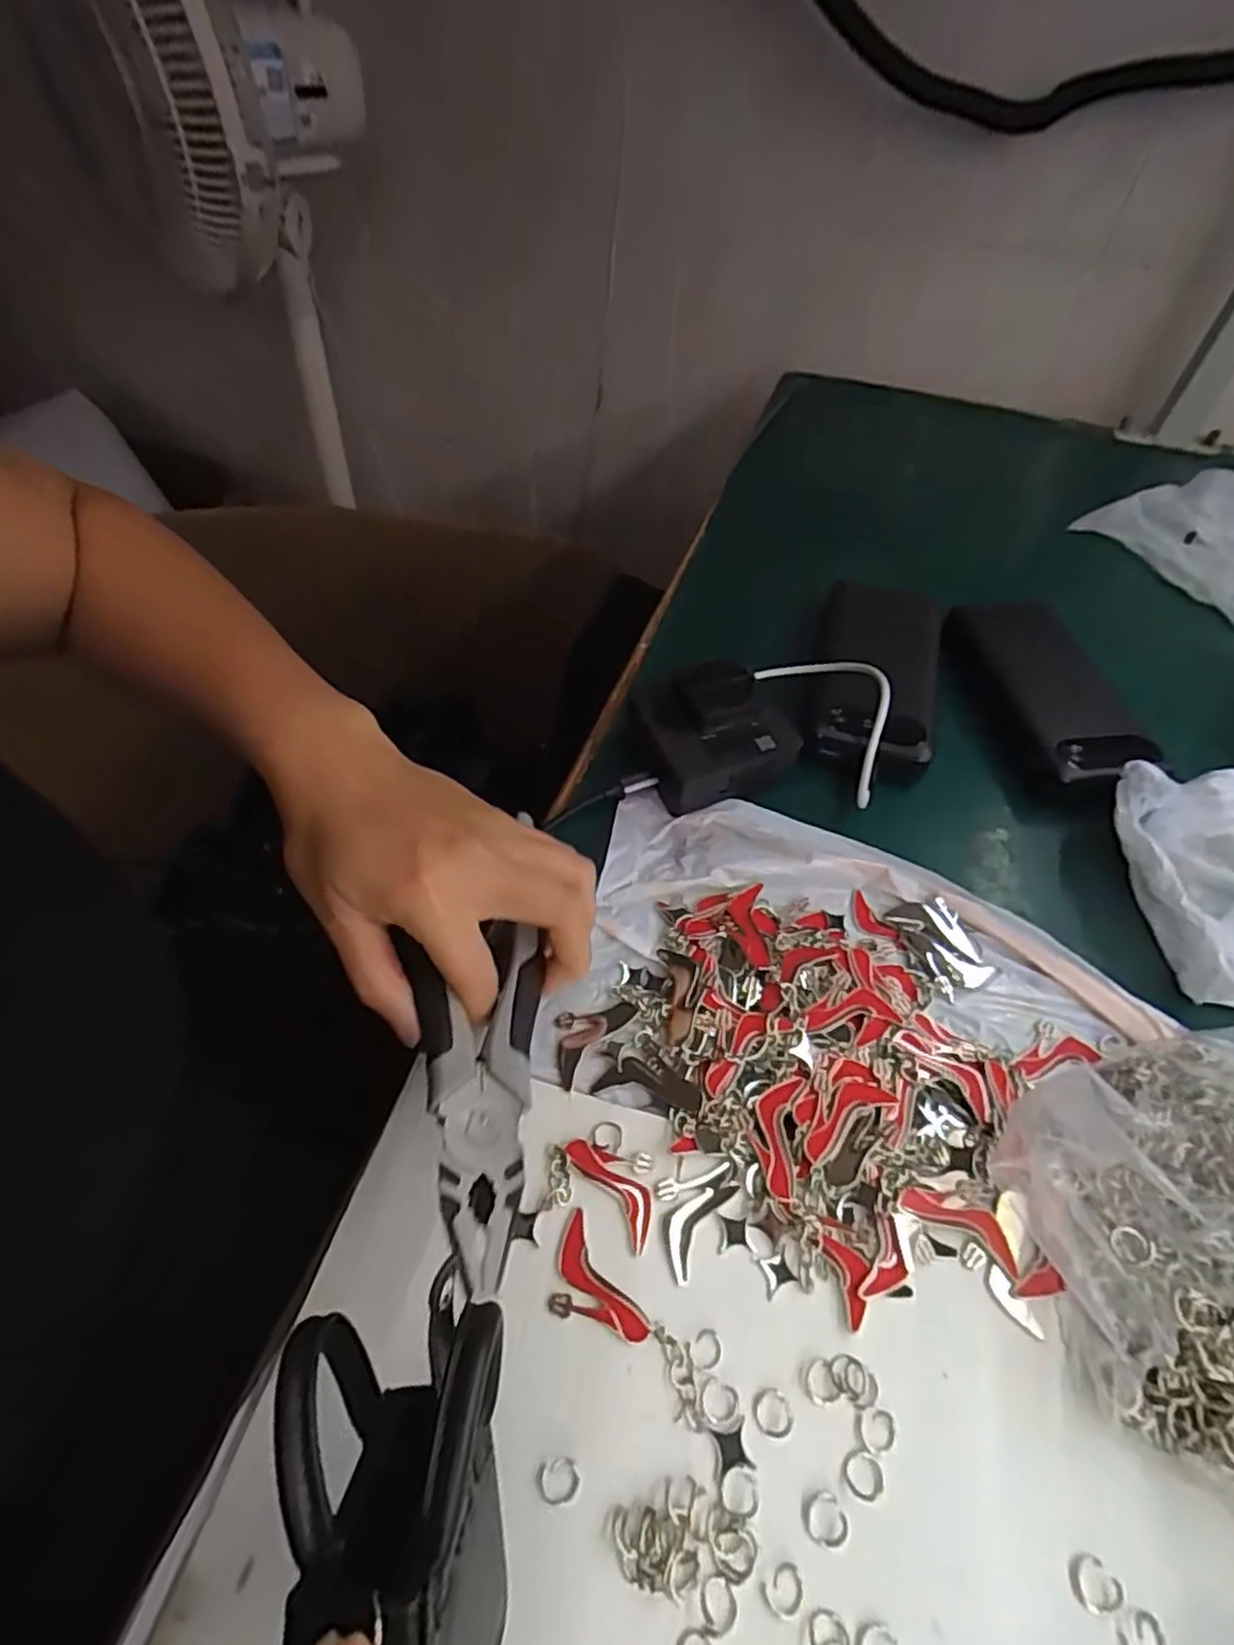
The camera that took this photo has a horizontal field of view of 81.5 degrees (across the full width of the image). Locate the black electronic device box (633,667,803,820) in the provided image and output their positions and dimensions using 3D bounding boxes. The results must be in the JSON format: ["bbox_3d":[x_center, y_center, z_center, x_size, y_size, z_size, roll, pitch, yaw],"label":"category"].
[{"bbox_3d":[0.053,-0.050,0.400,0.075,0.044,0.062,-18,55,-15],"label":"black electronic device box"}]

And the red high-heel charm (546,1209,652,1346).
[{"bbox_3d":[-0.011,0.171,0.260,0.026,0.004,0.047,-29,59,-22],"label":"red high-heel charm"}]

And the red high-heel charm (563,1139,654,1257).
[{"bbox_3d":[0.003,0.141,0.284,0.025,0.004,0.046,-32,60,-23],"label":"red high-heel charm"}]

